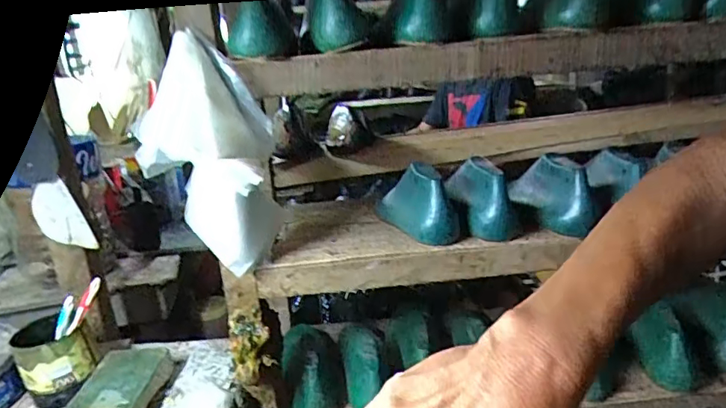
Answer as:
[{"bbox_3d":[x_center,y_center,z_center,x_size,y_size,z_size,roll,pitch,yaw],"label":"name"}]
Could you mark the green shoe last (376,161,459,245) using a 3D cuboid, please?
[{"bbox_3d":[0.075,-0.012,0.745,0.069,0.087,0.206,-8,17,-13],"label":"green shoe last"}]

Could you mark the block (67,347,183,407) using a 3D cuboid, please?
[{"bbox_3d":[-0.311,0.248,0.645,0.092,0.038,0.198,-4,16,2],"label":"block"}]

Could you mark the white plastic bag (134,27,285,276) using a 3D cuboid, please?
[{"bbox_3d":[-0.181,-0.053,0.608,0.150,0.255,0.085,-9,17,-14],"label":"white plastic bag"}]

